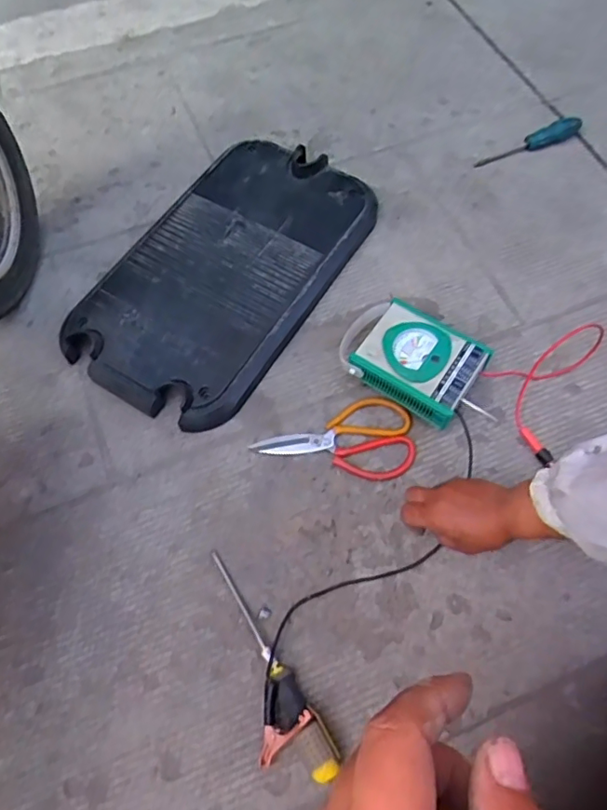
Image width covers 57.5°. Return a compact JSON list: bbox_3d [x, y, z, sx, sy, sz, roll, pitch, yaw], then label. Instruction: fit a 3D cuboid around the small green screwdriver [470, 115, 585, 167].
[{"bbox_3d":[0.388,-0.451,0.948,0.220,0.023,0.035,-24,67,-9],"label":"small green screwdriver"}]

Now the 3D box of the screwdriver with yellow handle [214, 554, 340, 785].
[{"bbox_3d":[-0.038,0.269,0.593,0.033,0.031,0.250,-30,56,-12],"label":"screwdriver with yellow handle"}]

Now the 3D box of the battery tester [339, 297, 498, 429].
[{"bbox_3d":[0.148,-0.052,0.719,0.202,0.069,0.119,33,70,15],"label":"battery tester"}]

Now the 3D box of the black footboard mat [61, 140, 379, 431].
[{"bbox_3d":[-0.112,-0.198,0.811,0.284,0.049,0.478,27,69,13],"label":"black footboard mat"}]

